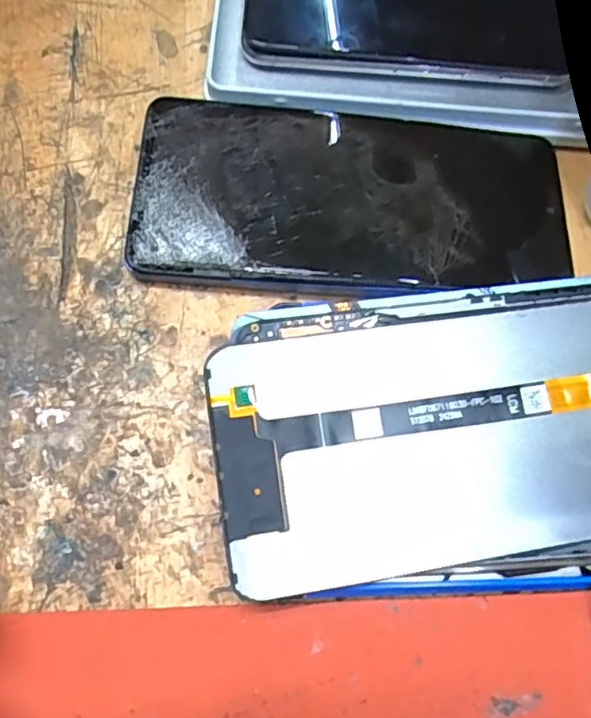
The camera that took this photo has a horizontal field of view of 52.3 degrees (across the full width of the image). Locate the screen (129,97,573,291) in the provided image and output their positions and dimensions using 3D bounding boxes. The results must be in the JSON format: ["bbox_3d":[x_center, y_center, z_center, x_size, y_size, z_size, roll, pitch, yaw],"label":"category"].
[{"bbox_3d":[0.023,-0.060,0.219,0.157,0.012,0.072,3,70,-1],"label":"screen"}]

